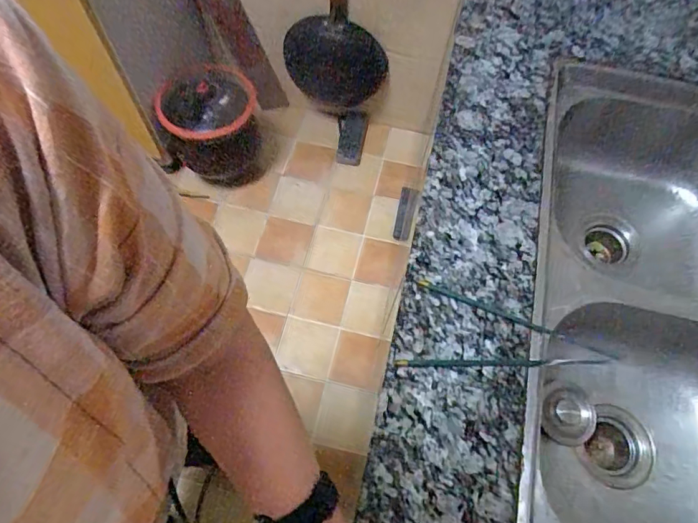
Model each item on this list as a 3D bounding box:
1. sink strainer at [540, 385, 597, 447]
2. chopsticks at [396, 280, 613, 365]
[{"bbox_3d":[0.312,0.219,0.679,0.072,0.038,0.082,3,77,17],"label":"sink strainer"},{"bbox_3d":[0.181,0.079,0.550,0.240,0.008,0.104,5,65,0],"label":"chopsticks"}]

